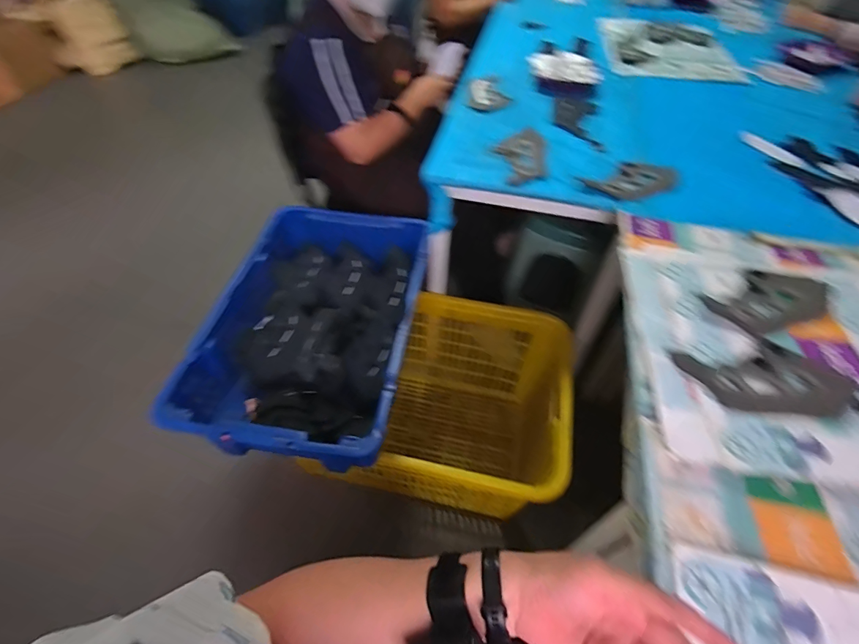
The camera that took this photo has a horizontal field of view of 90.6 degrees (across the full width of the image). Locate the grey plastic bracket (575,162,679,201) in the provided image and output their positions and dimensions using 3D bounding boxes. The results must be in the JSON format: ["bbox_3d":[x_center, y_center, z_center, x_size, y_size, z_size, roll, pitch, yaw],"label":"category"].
[{"bbox_3d":[0.429,-0.303,0.902,0.173,0.022,0.118,-22,55,-18],"label":"grey plastic bracket"}]

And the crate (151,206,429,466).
[{"bbox_3d":[-0.253,0.002,0.998,0.426,0.160,0.647,8,51,5],"label":"crate"}]

